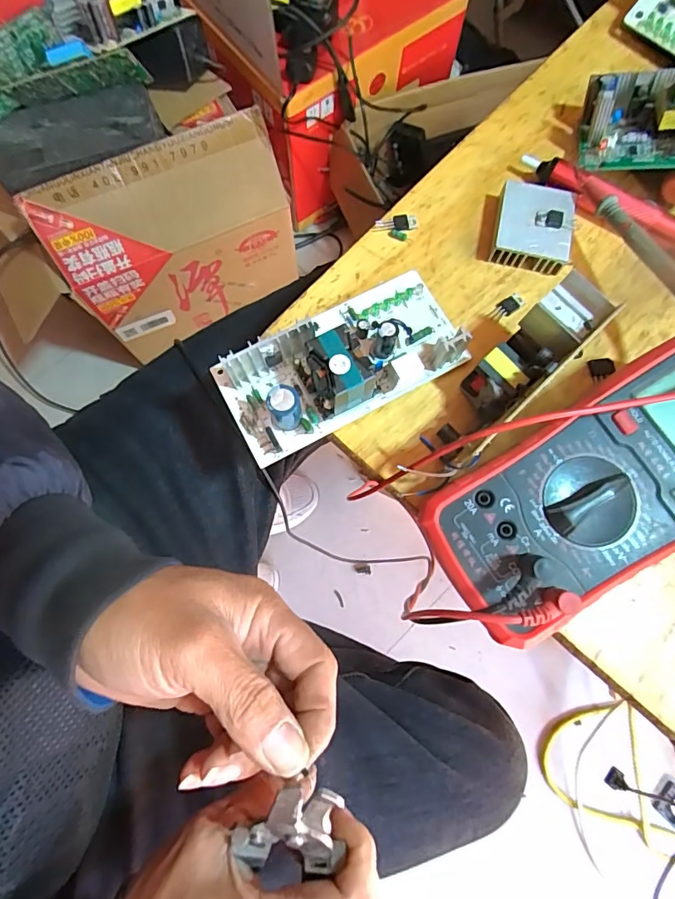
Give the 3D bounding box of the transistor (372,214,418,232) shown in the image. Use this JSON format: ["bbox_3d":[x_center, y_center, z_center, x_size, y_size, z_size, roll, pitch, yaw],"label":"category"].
[{"bbox_3d":[0.040,-0.156,0.318,0.029,0.005,0.013,3,77,0],"label":"transistor"}]

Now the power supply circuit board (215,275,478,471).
[{"bbox_3d":[0.002,-0.058,0.272,0.147,0.042,0.073,-27,79,-7],"label":"power supply circuit board"}]

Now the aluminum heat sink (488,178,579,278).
[{"bbox_3d":[0.130,-0.148,0.308,0.048,0.018,0.054,15,77,3],"label":"aluminum heat sink"}]

